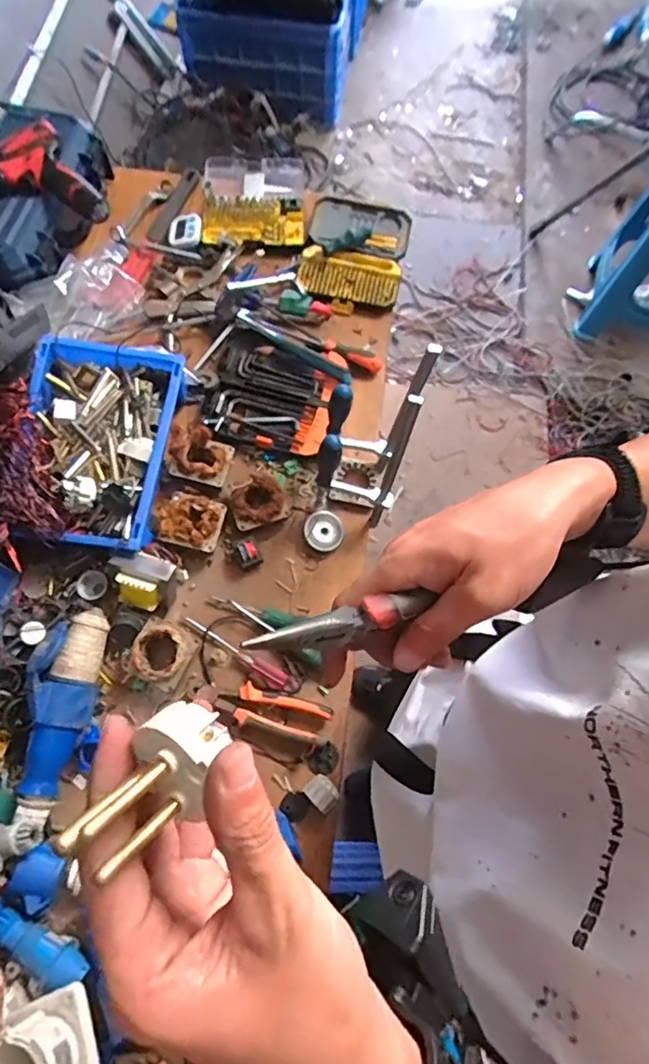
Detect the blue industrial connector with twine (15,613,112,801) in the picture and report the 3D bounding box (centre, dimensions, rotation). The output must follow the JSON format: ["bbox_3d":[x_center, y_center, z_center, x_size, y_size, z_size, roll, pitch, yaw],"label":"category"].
[{"bbox_3d":[-0.336,0.215,0.714,0.078,0.057,0.227,1,70,0],"label":"blue industrial connector with twine"}]

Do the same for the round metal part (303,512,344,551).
[{"bbox_3d":[0.000,-0.001,0.856,0.058,0.022,0.061,0,70,-1],"label":"round metal part"}]

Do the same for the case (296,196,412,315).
[{"bbox_3d":[0.055,-0.514,1.030,0.184,0.039,0.249,11,70,3],"label":"case"}]

